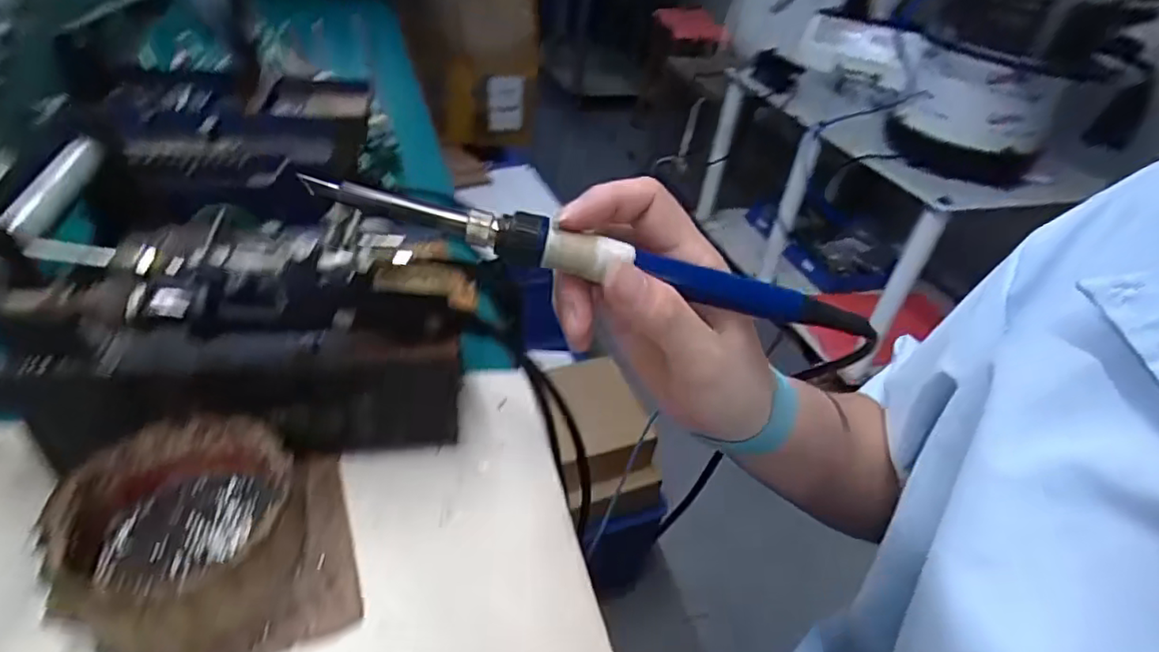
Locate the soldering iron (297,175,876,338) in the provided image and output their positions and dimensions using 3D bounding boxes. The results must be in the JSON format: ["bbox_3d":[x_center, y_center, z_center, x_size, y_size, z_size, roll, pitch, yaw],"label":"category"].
[{"bbox_3d":[0.012,-0.023,0.218,0.210,0.014,0.012,13,39,-9],"label":"soldering iron"}]

